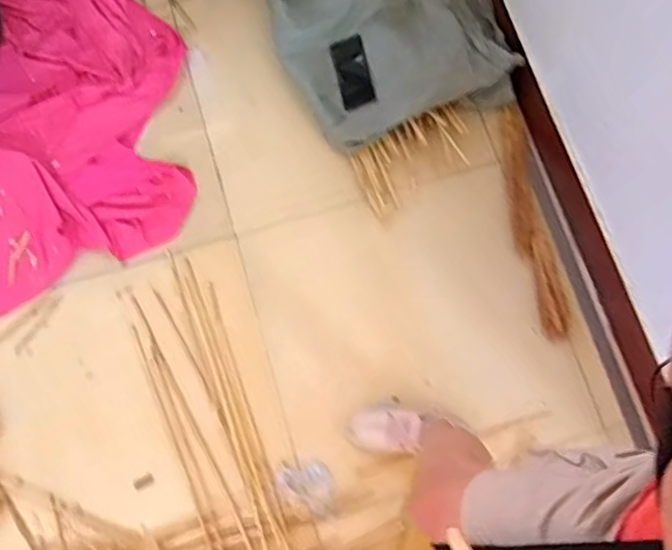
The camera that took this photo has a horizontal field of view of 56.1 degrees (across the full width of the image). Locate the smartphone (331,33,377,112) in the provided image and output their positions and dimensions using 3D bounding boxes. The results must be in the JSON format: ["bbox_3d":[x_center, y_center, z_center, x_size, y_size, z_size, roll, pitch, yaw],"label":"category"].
[{"bbox_3d":[0.038,-0.448,1.394,0.072,0.012,0.158,-15,85,13],"label":"smartphone"}]

